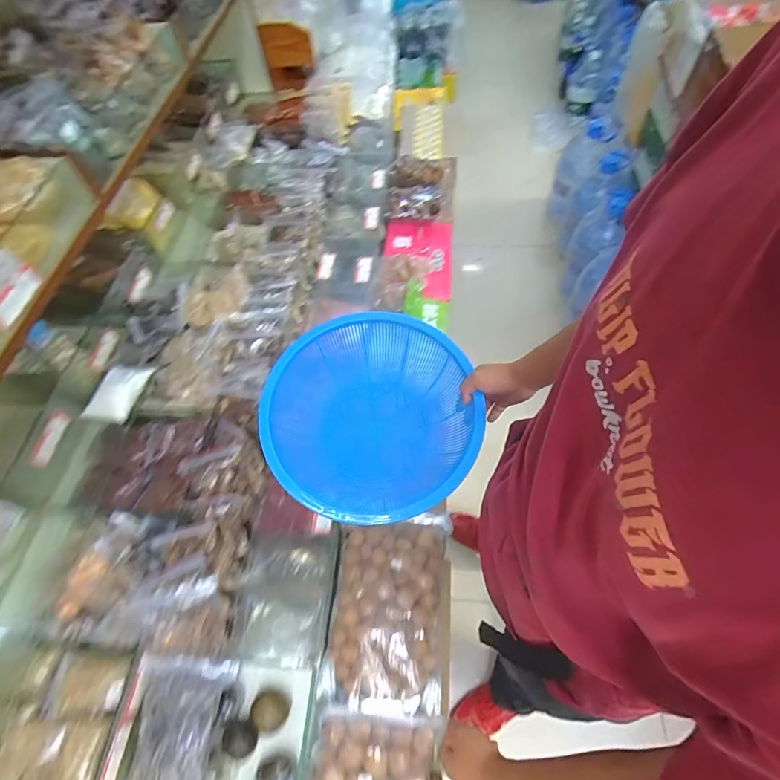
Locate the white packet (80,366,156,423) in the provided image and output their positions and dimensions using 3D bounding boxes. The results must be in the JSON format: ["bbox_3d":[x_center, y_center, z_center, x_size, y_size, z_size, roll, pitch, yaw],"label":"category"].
[{"bbox_3d":[-0.510,0.001,0.828,0.071,0.029,0.124,9,60,10],"label":"white packet"}]

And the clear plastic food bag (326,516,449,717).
[{"bbox_3d":[-0.002,0.372,0.758,0.186,0.045,0.297,1,59,5],"label":"clear plastic food bag"}]

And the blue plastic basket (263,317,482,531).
[{"bbox_3d":[-0.016,0.042,0.729,0.333,0.138,0.295,36,67,23],"label":"blue plastic basket"}]

